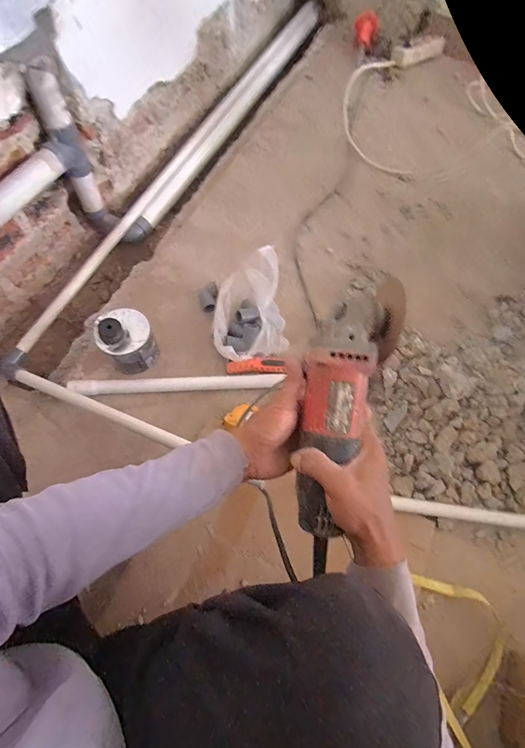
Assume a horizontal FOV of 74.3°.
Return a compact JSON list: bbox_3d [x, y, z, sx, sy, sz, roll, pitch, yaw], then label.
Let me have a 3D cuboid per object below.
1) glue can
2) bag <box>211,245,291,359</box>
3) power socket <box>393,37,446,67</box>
[{"bbox_3d":[-0.251,-0.063,0.651,0.090,0.127,0.093,2,68,-4],"label":"glue can"},{"bbox_3d":[-0.027,-0.129,0.690,0.147,0.125,0.204,0,68,-5],"label":"bag"},{"bbox_3d":[0.542,-1.106,1.190,0.204,0.035,0.060,-26,72,-14],"label":"power socket"}]

